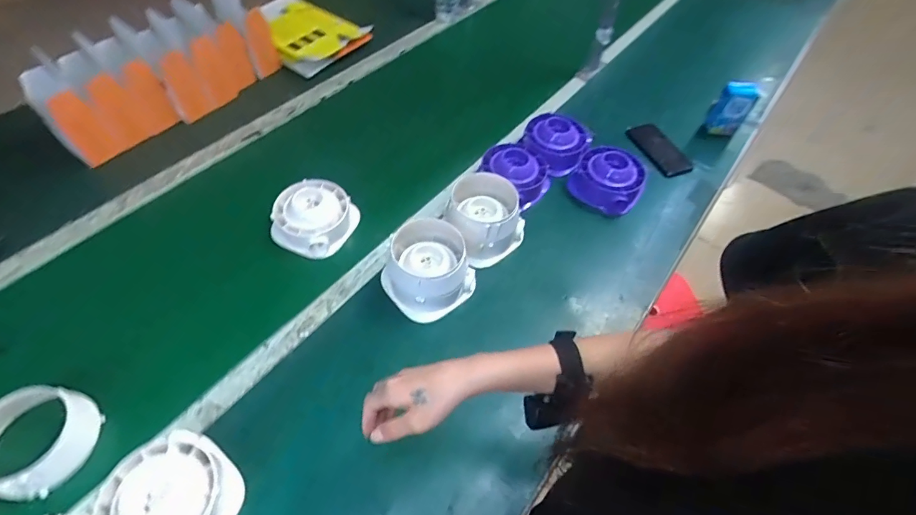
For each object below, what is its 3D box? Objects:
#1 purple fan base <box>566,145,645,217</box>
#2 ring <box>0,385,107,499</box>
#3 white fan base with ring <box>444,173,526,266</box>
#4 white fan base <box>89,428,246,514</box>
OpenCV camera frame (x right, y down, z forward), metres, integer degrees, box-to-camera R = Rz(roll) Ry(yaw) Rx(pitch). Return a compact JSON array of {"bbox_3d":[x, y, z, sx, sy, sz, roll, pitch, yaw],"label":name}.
[{"bbox_3d":[0.301,-0.162,0.869,0.130,0.062,0.132,27,58,14],"label":"purple fan base"},{"bbox_3d":[-0.532,0.229,0.552,0.105,0.063,0.126,14,56,5],"label":"ring"},{"bbox_3d":[0.050,-0.068,0.772,0.138,0.087,0.137,17,56,7],"label":"white fan base with ring"},{"bbox_3d":[-0.336,0.285,0.521,0.142,0.061,0.119,40,62,21],"label":"white fan base"}]

